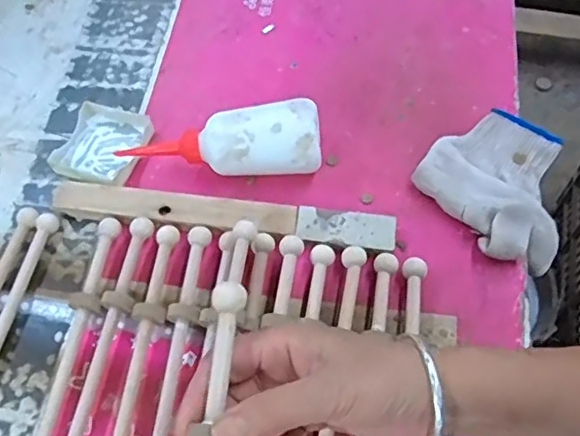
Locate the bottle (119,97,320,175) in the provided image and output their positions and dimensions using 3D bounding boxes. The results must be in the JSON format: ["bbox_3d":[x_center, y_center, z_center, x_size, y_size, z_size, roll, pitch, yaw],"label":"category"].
[{"bbox_3d":[-0.062,-0.058,0.513,0.180,0.060,0.054,-6,60,1],"label":"bottle"}]

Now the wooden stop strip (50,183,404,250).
[{"bbox_3d":[-0.058,-0.003,0.499,0.288,0.023,0.032,6,61,8],"label":"wooden stop strip"}]

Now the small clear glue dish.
[{"bbox_3d":[-0.173,-0.068,0.548,0.080,0.017,0.082,15,63,13],"label":"small clear glue dish"}]

